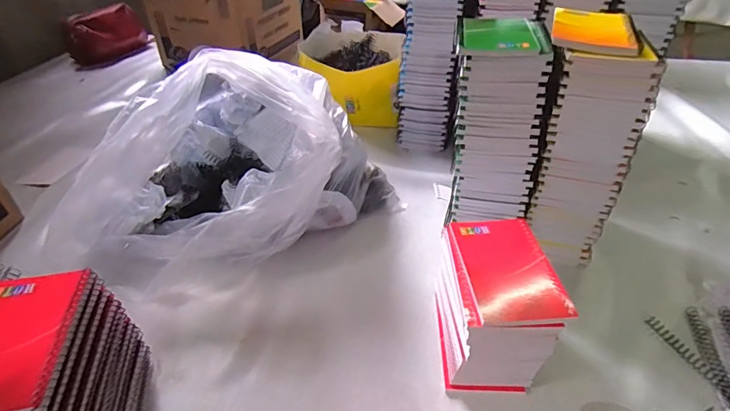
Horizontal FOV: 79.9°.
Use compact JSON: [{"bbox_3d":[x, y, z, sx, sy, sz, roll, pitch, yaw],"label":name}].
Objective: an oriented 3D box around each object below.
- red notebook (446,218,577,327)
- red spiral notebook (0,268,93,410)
[{"bbox_3d":[0.134,0.059,0.414,0.081,0.009,0.133,-4,37,-2],"label":"red notebook"},{"bbox_3d":[-0.272,0.102,0.336,0.085,0.010,0.130,-8,38,-8],"label":"red spiral notebook"}]

